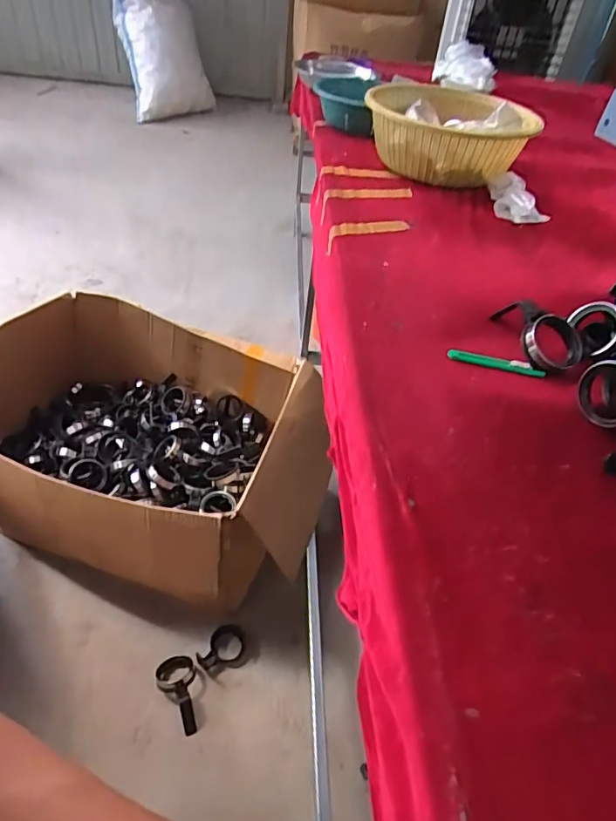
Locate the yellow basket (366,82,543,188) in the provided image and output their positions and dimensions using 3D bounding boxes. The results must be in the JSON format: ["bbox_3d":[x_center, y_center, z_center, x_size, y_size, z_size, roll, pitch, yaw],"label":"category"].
[{"bbox_3d":[0.292,-0.598,1.116,0.339,0.146,0.324,6,44,-2],"label":"yellow basket"}]

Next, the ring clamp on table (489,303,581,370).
[{"bbox_3d":[0.299,-0.101,0.659,0.073,0.049,0.118,-3,45,-11],"label":"ring clamp on table"}]

